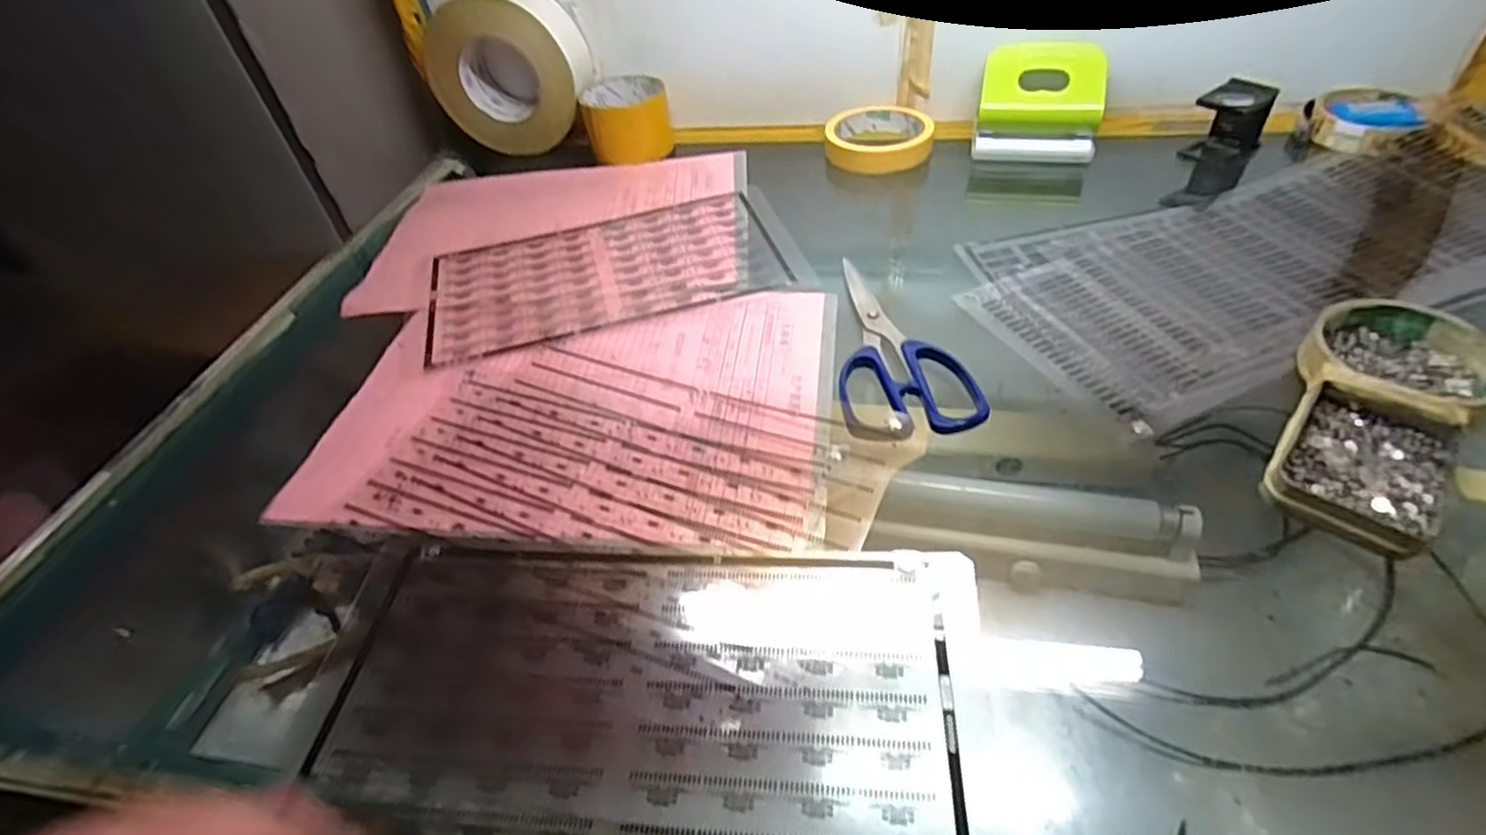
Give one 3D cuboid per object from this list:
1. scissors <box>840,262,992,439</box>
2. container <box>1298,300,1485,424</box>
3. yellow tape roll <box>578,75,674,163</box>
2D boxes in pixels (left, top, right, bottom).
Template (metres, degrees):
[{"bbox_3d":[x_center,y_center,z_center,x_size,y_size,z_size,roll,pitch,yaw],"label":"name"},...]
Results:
[{"bbox_3d":[0.085,-0.051,0.418,0.076,0.014,0.175,-10,46,-2],"label":"scissors"},{"bbox_3d":[0.347,-0.027,0.356,0.082,0.022,0.085,-4,46,4],"label":"container"},{"bbox_3d":[-0.109,-0.289,0.648,0.081,0.052,0.079,-4,46,4],"label":"yellow tape roll"}]

